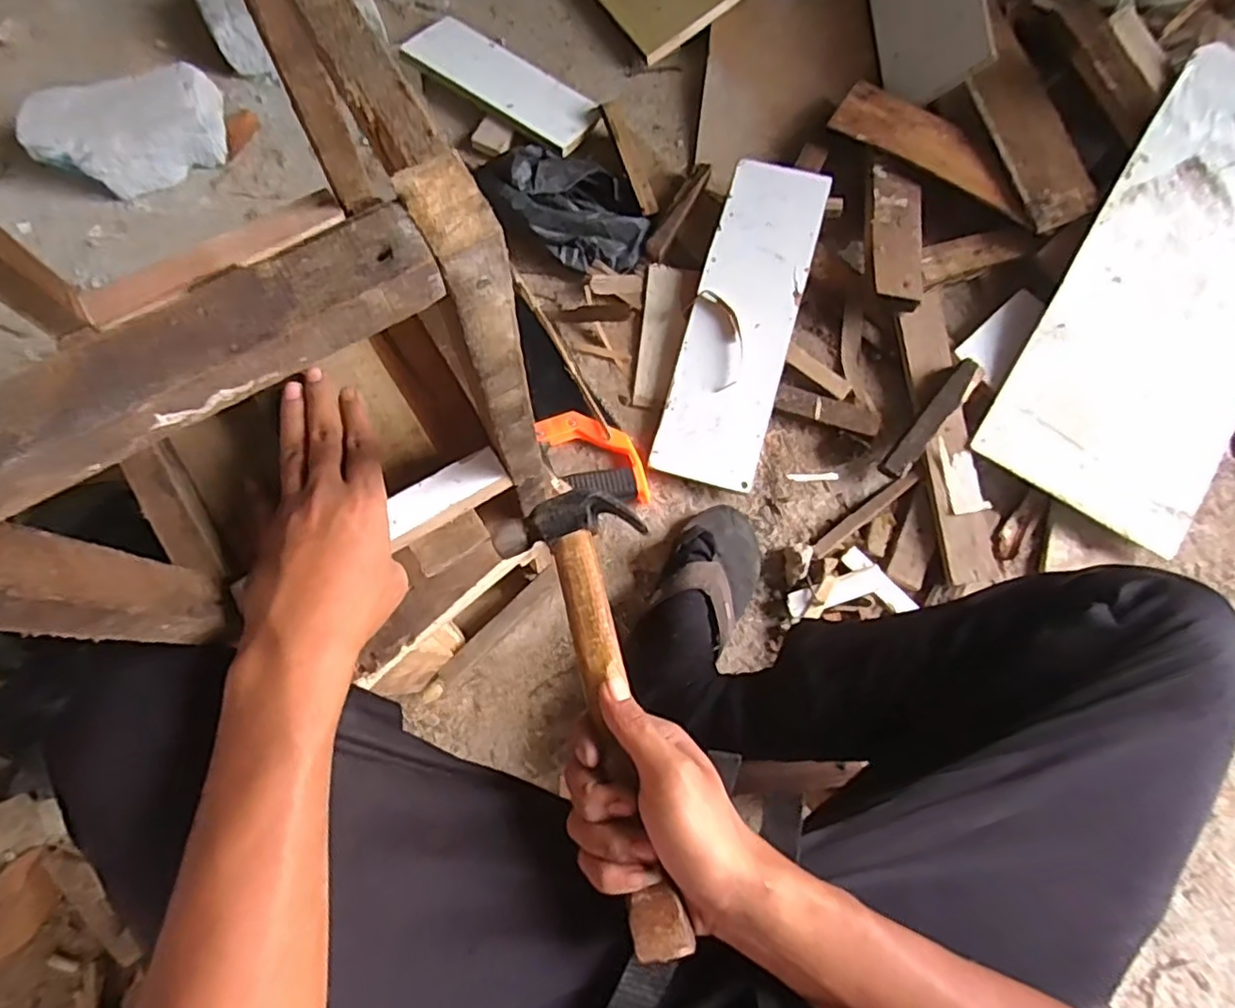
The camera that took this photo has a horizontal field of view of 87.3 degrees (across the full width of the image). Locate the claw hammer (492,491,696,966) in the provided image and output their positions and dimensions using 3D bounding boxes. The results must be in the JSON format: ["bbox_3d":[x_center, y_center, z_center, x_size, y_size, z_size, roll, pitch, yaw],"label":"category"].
[{"bbox_3d":[-0.004,0.109,0.364,0.084,0.022,0.249,-14,68,-4],"label":"claw hammer"}]

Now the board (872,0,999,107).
[{"bbox_3d":[0.419,-0.682,0.880,0.023,0.135,0.283,3,78,-41],"label":"board"}]

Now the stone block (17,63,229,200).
[{"bbox_3d":[-0.594,-0.448,0.789,0.206,0.069,0.113,-8,75,-5],"label":"stone block"}]

